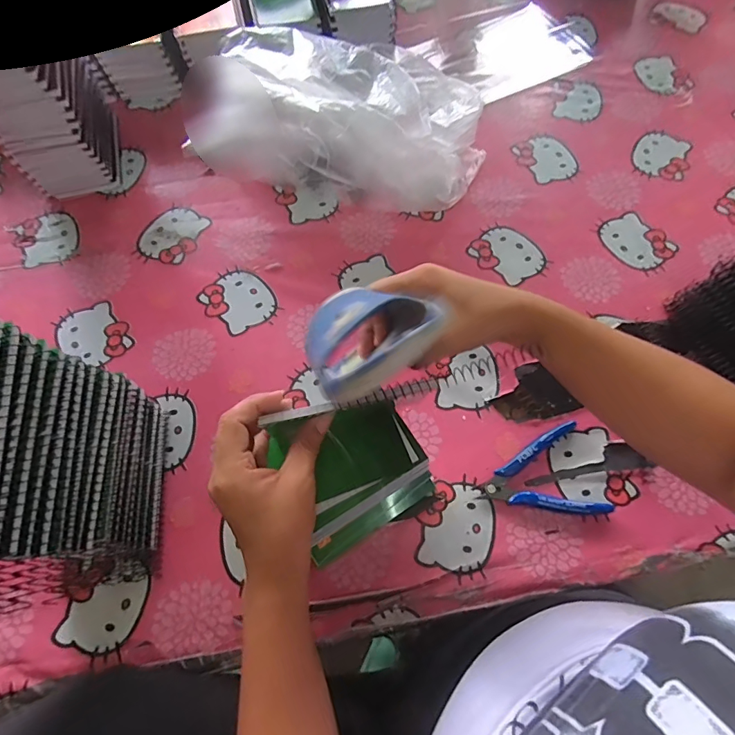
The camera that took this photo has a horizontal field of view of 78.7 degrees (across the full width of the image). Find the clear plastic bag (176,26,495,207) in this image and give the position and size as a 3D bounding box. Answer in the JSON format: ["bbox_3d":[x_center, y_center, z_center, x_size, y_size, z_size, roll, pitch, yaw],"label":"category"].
[{"bbox_3d":[-0.022,-0.313,0.545,0.327,0.120,0.198,19,68,9],"label":"clear plastic bag"}]

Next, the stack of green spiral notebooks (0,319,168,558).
[{"bbox_3d":[-0.239,0.072,0.332,0.089,0.218,0.139,-5,67,-1],"label":"stack of green spiral notebooks"}]

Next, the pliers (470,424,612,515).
[{"bbox_3d":[0.158,0.103,0.425,0.111,0.015,0.084,-9,67,-3],"label":"pliers"}]

